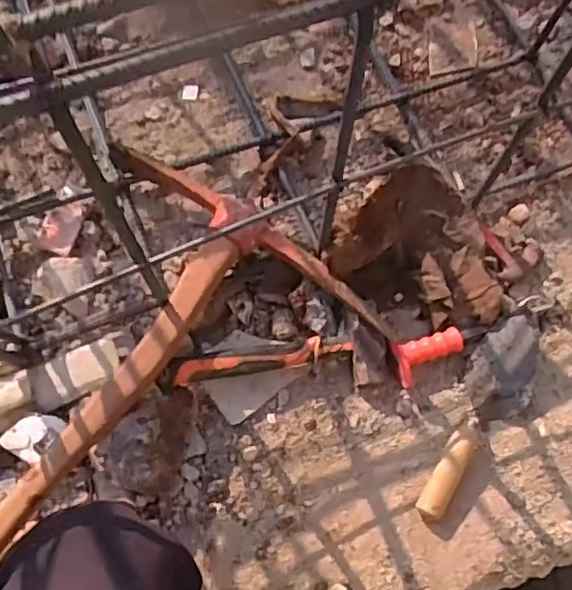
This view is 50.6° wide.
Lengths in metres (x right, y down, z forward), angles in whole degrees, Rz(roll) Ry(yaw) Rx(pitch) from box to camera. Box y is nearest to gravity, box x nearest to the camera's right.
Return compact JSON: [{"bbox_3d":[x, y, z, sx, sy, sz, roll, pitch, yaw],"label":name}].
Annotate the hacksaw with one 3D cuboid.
[{"bbox_3d":[0.049,0.089,0.797,0.402,0.059,0.067,-4,75,1],"label":"hacksaw"}]

